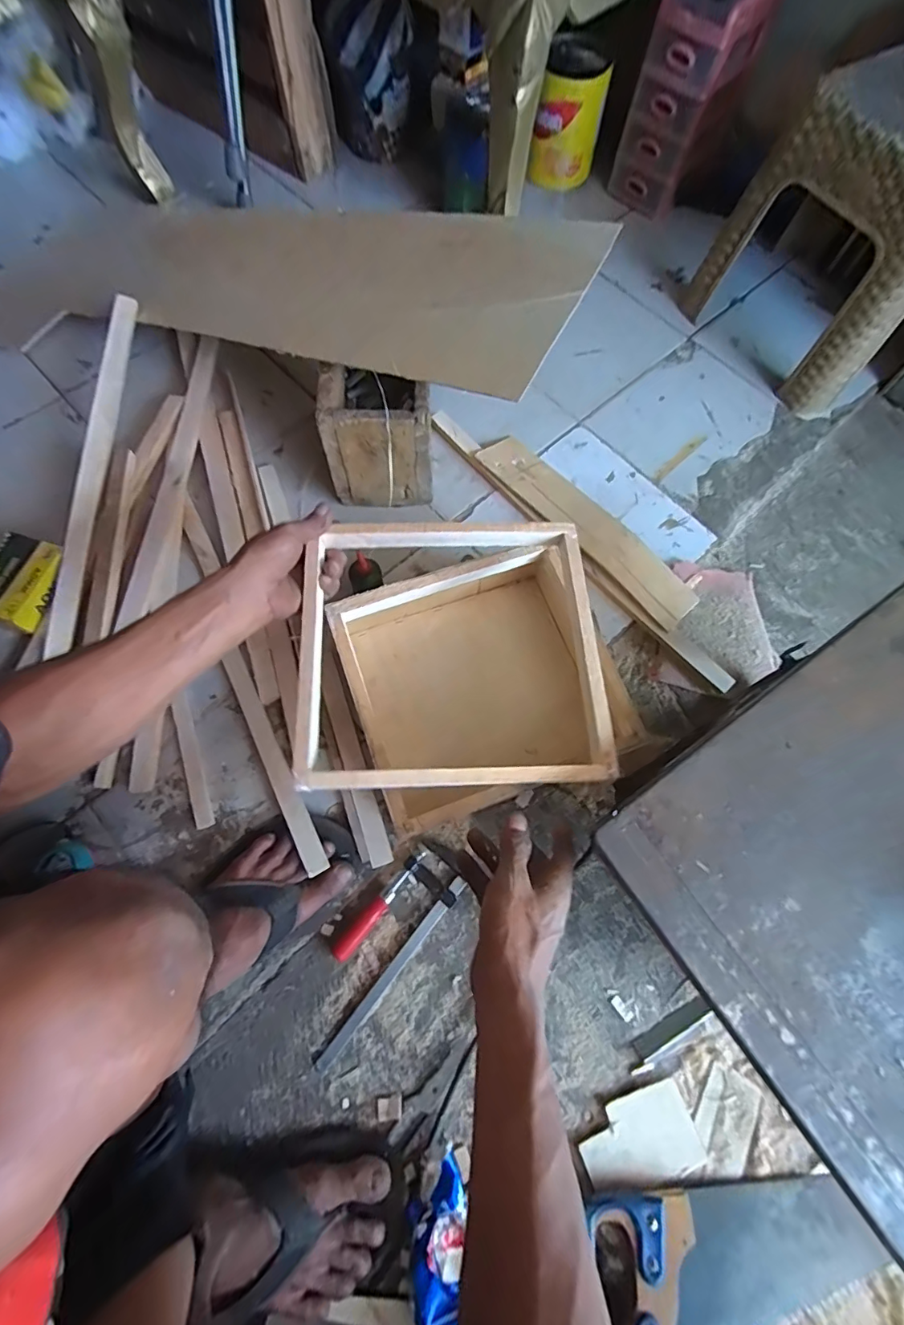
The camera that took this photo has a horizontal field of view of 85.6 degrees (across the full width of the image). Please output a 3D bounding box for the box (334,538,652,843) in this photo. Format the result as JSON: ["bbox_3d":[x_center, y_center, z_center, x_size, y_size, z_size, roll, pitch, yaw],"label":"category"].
[{"bbox_3d":[0.029,0.025,0.600,0.280,0.132,0.273,-19,73,-9],"label":"box"}]

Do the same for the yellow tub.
[{"bbox_3d":[0.229,-1.073,0.967,0.134,0.185,0.130,14,71,3],"label":"yellow tub"}]

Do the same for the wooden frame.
[{"bbox_3d":[-0.002,-0.014,0.469,0.281,0.025,0.261,-1,71,-3],"label":"wooden frame"}]

